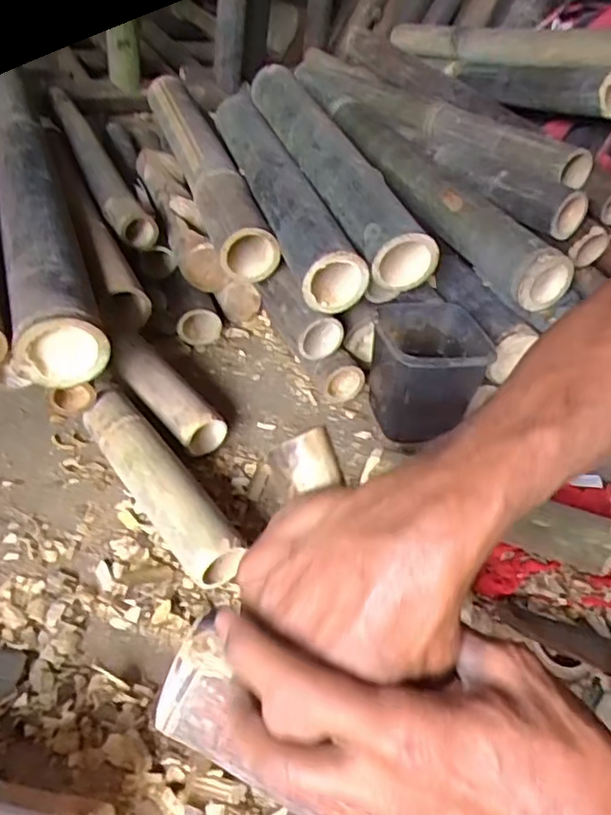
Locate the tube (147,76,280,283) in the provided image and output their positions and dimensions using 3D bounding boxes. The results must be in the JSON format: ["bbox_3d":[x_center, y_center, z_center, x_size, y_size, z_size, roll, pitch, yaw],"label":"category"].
[{"bbox_3d":[-0.152,-0.360,0.960,0.071,0.080,0.576,-7,41,-19],"label":"tube"}]

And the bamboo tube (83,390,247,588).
[{"bbox_3d":[-0.139,0.073,0.619,0.054,0.056,0.236,-23,48,-32],"label":"bamboo tube"}]

